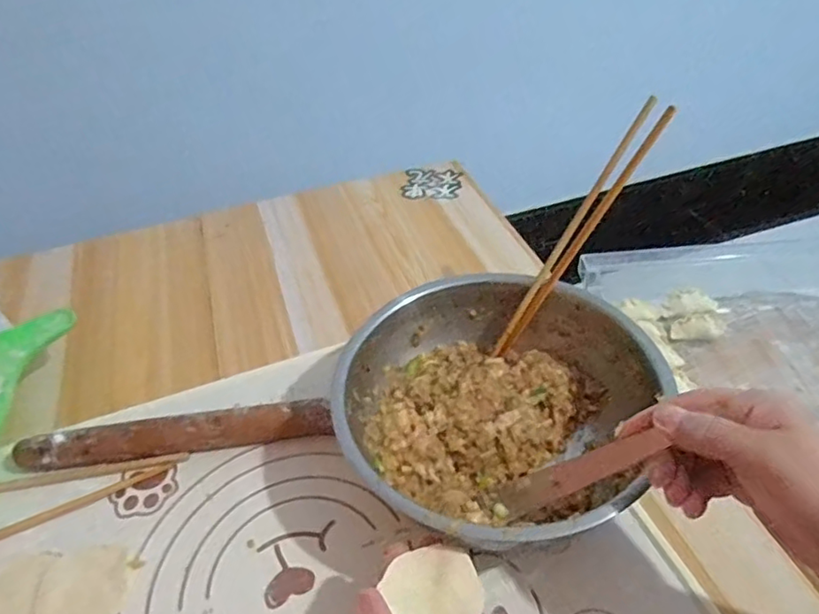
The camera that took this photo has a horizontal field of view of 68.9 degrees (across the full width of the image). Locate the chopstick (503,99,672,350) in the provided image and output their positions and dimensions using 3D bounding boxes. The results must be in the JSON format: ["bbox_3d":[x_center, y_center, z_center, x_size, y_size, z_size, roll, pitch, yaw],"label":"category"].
[{"bbox_3d":[0.138,-0.055,0.472,0.010,0.223,0.009,18,19,-47],"label":"chopstick"}]

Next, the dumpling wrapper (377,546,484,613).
[{"bbox_3d":[0.015,0.161,0.330,0.052,0.004,0.054,-19,62,-21],"label":"dumpling wrapper"}]

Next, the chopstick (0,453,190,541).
[{"bbox_3d":[-0.297,0.165,0.427,0.271,0.006,0.012,-20,44,-17],"label":"chopstick"}]

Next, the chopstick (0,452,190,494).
[{"bbox_3d":[-0.309,0.137,0.459,0.265,0.011,0.012,-8,41,-4],"label":"chopstick"}]

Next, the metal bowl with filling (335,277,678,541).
[{"bbox_3d":[0.059,0.077,0.442,0.215,0.086,0.208,-2,41,2],"label":"metal bowl with filling"}]

